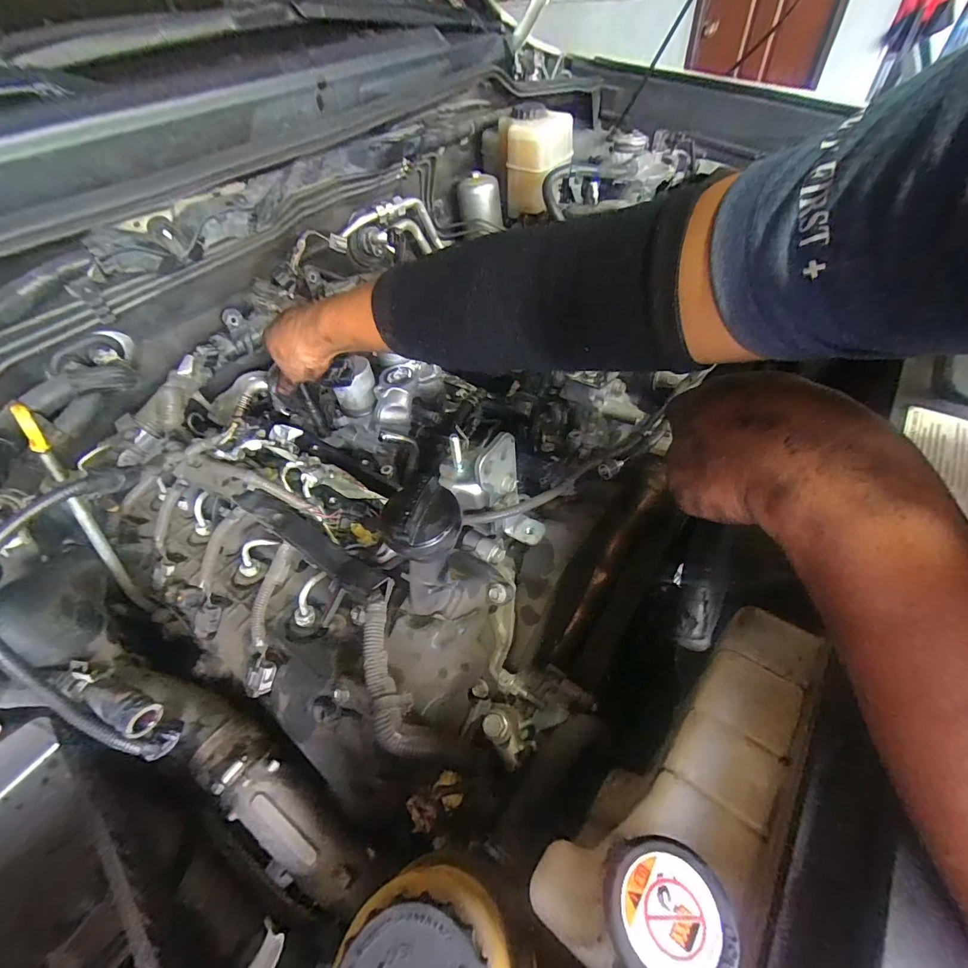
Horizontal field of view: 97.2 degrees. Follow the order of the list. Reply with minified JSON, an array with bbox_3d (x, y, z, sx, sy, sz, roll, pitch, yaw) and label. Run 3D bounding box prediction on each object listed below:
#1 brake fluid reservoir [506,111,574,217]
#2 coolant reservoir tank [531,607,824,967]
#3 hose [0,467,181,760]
[{"bbox_3d":[0.102,-0.586,0.785,0.108,0.130,0.106,9,51,12],"label":"brake fluid reservoir"},{"bbox_3d":[0.089,0.190,0.219,0.095,0.118,0.287,24,56,23],"label":"coolant reservoir tank"},{"bbox_3d":[-0.298,0.101,0.306,0.085,0.062,0.216,-7,92,0],"label":"hose"}]

